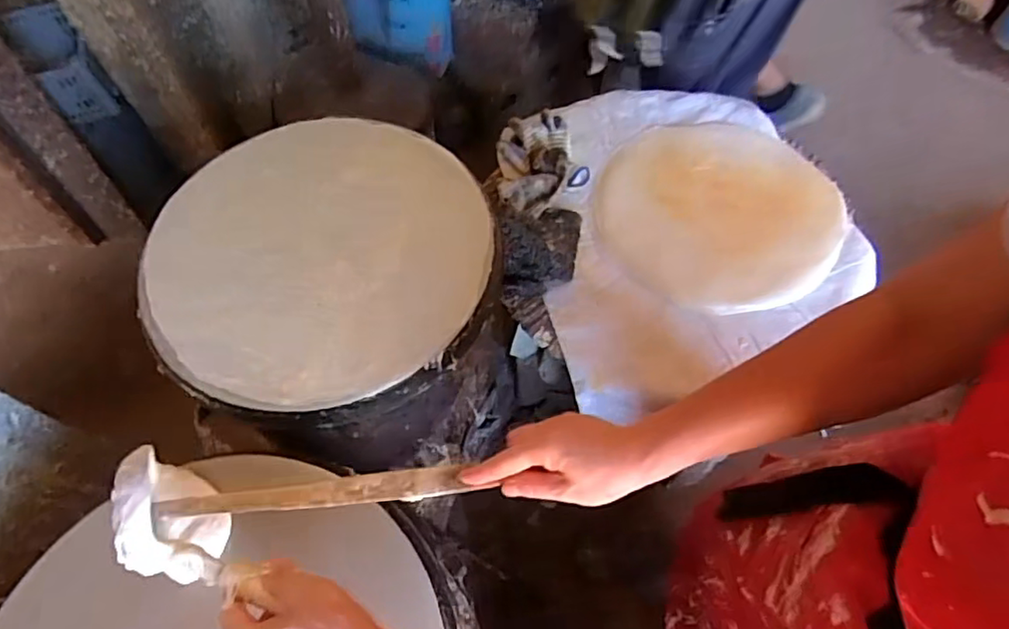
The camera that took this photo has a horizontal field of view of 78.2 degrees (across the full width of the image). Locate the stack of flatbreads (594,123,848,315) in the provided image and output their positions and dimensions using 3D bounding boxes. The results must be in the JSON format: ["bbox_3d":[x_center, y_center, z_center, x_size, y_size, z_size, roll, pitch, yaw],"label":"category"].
[{"bbox_3d":[0.338,-0.171,0.983,0.353,0.028,0.395,25,64,13],"label":"stack of flatbreads"}]

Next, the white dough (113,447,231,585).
[{"bbox_3d":[-0.263,0.157,0.495,0.066,0.084,0.105,-8,61,-4],"label":"white dough"}]

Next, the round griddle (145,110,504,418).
[{"bbox_3d":[-0.204,-0.076,0.686,0.361,0.020,0.367,0,61,0],"label":"round griddle"}]

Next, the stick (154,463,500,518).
[{"bbox_3d":[-0.163,0.152,0.526,0.258,0.010,0.030,-7,41,-2],"label":"stick"}]

